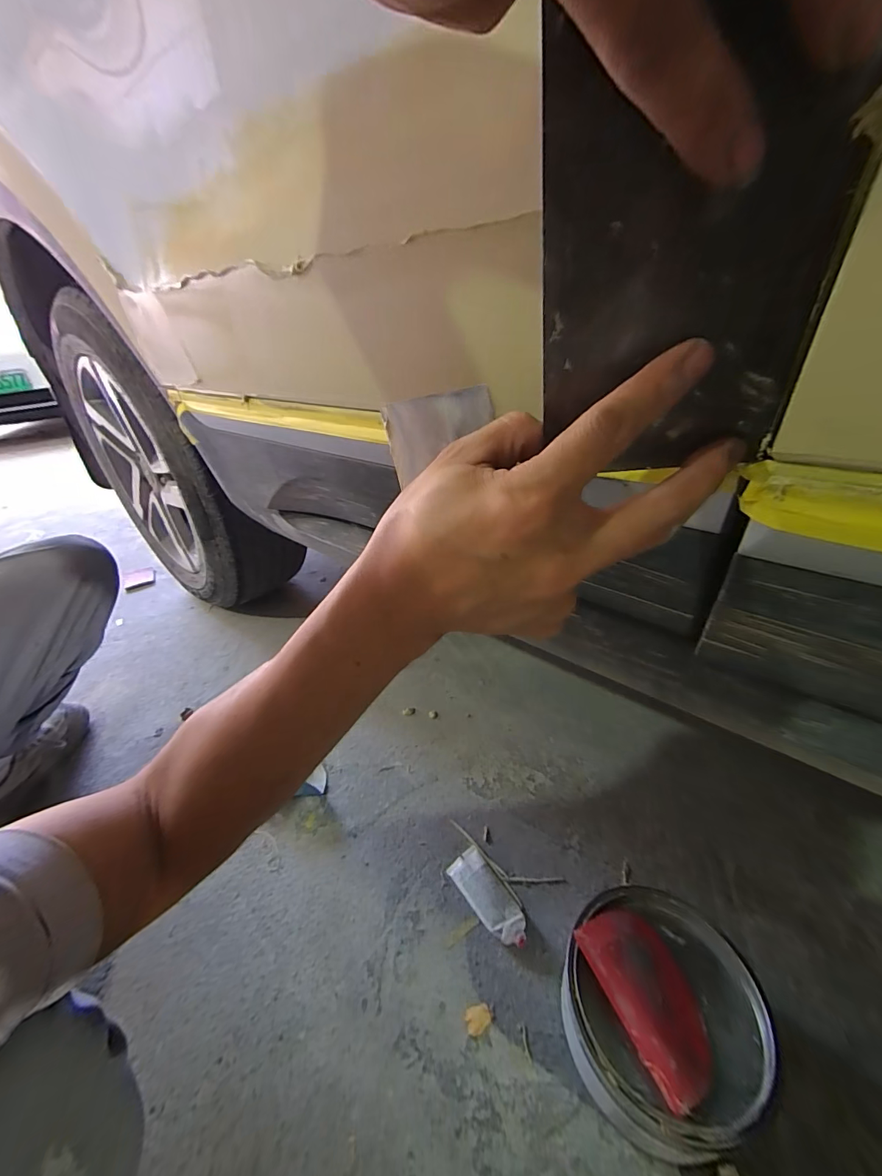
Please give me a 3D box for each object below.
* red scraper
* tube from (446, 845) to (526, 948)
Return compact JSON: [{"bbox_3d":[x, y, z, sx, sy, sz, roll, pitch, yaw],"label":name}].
[{"bbox_3d":[0.175,0.335,0.341,0.071,0.009,0.112,-16,32,-17],"label":"red scraper"},{"bbox_3d":[0.056,0.365,0.484,0.045,0.027,0.113,-27,39,-26],"label":"tube"}]

